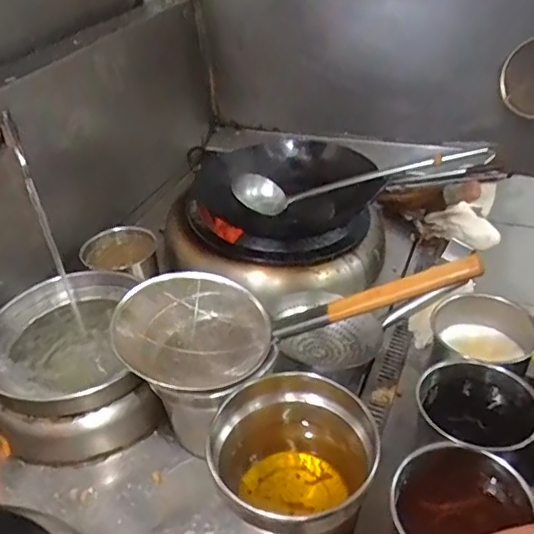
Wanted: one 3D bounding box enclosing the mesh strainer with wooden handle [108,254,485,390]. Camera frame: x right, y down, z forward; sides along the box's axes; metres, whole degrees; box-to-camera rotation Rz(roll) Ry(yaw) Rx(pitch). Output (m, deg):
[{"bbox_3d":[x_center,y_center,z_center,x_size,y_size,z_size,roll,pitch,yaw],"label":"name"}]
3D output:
[{"bbox_3d":[0.019,0.078,0.869,0.586,0.125,0.234,-8,35,20],"label":"mesh strainer with wooden handle"}]

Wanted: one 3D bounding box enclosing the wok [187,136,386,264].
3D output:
[{"bbox_3d":[0.031,-0.190,1.413,0.478,0.182,0.437,-7,37,-2],"label":"wok"}]

